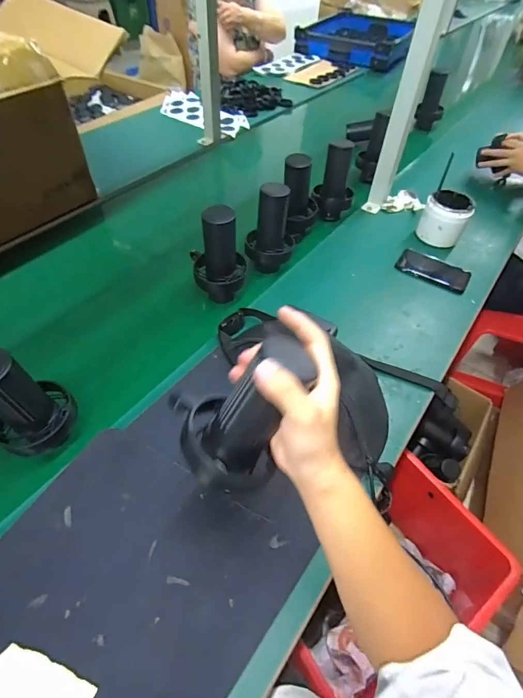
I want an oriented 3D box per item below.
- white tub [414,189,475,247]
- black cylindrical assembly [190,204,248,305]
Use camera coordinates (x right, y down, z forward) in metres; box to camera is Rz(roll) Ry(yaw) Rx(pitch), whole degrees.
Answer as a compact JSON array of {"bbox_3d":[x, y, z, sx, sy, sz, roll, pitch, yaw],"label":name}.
[{"bbox_3d":[0.412,-0.290,0.854,0.094,0.101,0.093,-1,49,1],"label":"white tub"},{"bbox_3d":[-0.075,-0.175,0.671,0.094,0.178,0.088,-1,49,1],"label":"black cylindrical assembly"}]

